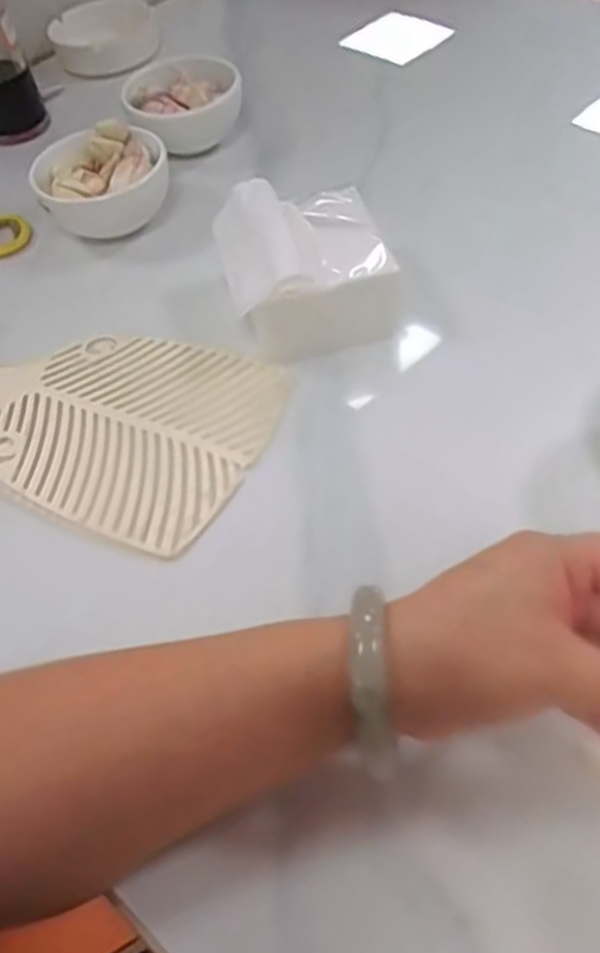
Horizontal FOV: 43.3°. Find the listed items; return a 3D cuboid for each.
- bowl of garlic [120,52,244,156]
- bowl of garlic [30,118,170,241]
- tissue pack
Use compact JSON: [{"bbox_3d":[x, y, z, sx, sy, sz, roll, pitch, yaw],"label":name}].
[{"bbox_3d":[-0.099,-0.306,0.636,0.094,0.054,0.089,-22,54,-9],"label":"bowl of garlic"},{"bbox_3d":[-0.148,-0.223,0.567,0.093,0.067,0.090,-4,53,5],"label":"bowl of garlic"},{"bbox_3d":[0.005,-0.129,0.472,0.103,0.073,0.103,-15,53,-4],"label":"tissue pack"}]

